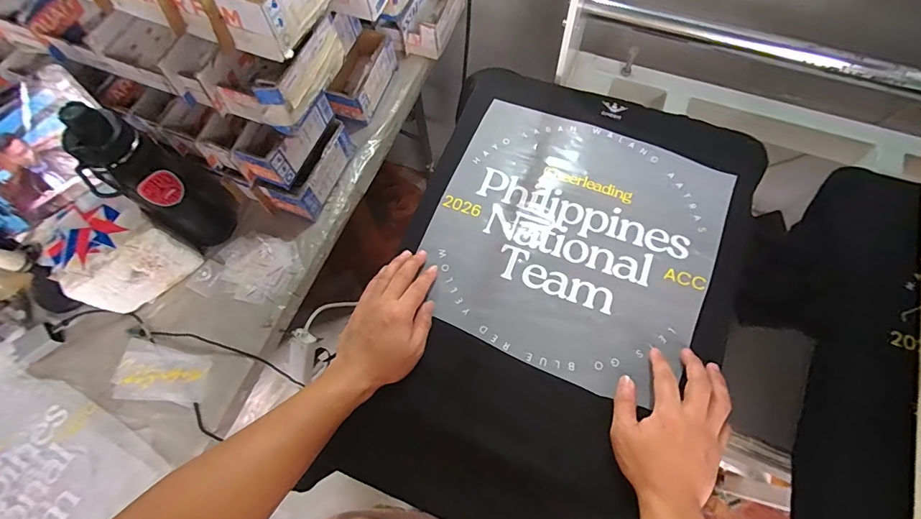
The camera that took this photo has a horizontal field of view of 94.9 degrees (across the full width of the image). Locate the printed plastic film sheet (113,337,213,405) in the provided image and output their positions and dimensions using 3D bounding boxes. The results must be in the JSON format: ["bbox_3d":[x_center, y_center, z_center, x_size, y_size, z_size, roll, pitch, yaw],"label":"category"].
[{"bbox_3d":[-0.440,0.168,0.627,0.141,0.006,0.082,6,69,5],"label":"printed plastic film sheet"}]

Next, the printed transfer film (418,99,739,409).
[{"bbox_3d":[0.140,-0.032,0.541,0.336,0.009,0.338,23,71,11],"label":"printed transfer film"}]

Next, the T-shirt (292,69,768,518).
[{"bbox_3d":[0.123,0.027,0.520,0.397,0.027,0.585,17,70,9],"label":"T-shirt"}]

